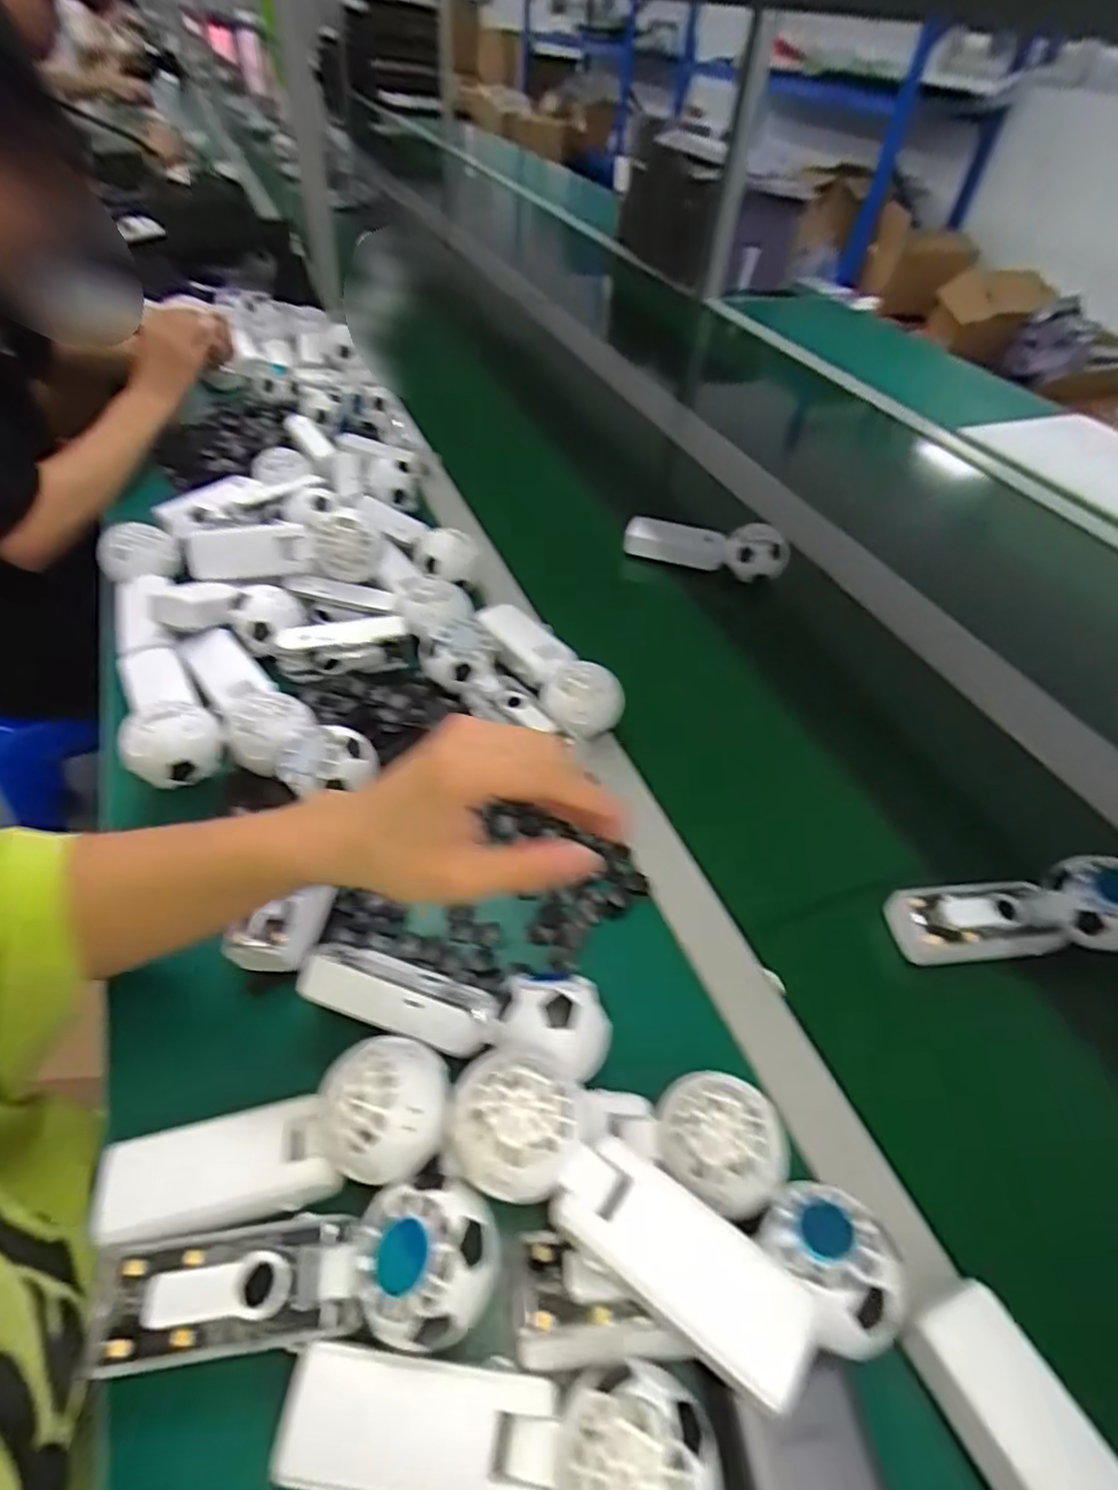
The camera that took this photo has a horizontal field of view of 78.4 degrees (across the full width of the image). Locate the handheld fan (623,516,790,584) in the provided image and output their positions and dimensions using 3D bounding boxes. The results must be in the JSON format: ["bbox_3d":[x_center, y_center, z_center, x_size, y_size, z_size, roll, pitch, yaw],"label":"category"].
[{"bbox_3d":[0.165,-0.227,0.768,0.177,0.061,0.040,20,49,11],"label":"handheld fan"}]

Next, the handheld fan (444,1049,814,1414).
[{"bbox_3d":[0.024,0.200,0.300,0.167,0.036,0.054,28,51,18],"label":"handheld fan"}]

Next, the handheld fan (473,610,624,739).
[{"bbox_3d":[-0.016,-0.074,0.596,0.059,0.032,0.174,-27,56,-27],"label":"handheld fan"}]

